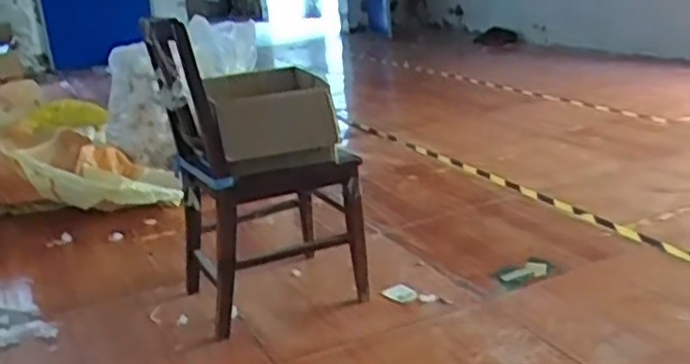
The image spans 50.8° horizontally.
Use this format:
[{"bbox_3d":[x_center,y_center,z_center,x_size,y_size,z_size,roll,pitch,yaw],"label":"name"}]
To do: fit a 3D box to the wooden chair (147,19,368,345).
[{"bbox_3d":[-0.225,-0.056,1.904,0.451,0.751,0.368,-11,18,-17],"label":"wooden chair"}]

